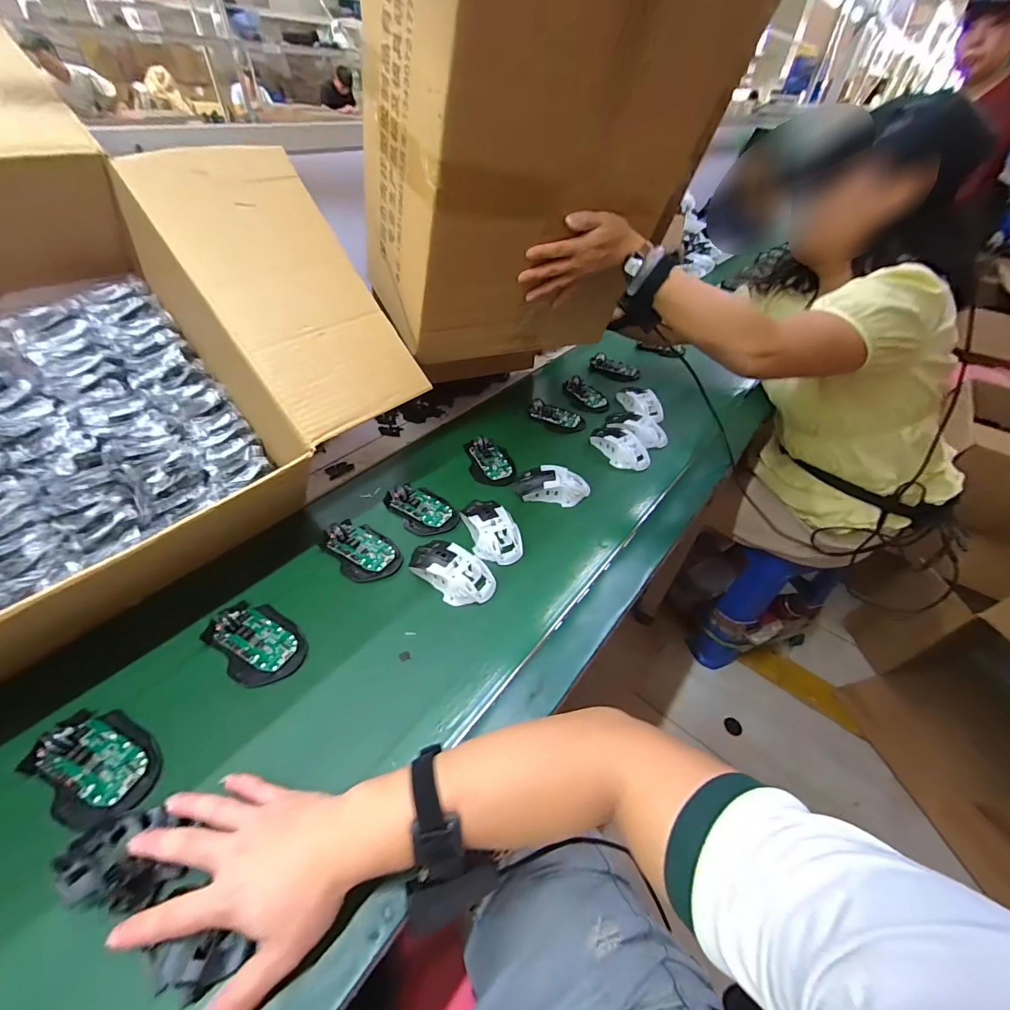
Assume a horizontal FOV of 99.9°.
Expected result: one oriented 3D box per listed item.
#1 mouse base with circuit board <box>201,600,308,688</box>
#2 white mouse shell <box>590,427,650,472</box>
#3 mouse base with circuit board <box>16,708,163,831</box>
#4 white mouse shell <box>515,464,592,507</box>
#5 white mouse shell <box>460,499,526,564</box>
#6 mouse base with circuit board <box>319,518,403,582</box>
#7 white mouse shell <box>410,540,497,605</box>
[{"bbox_3d":[-0.277,0.150,0.473,0.113,0.021,0.074,33,52,27],"label":"mouse base with circuit board"},{"bbox_3d":[0.203,-0.103,0.739,0.061,0.032,0.109,-20,49,-22],"label":"white mouse shell"},{"bbox_3d":[-0.370,0.233,0.383,0.112,0.022,0.073,25,49,21],"label":"mouse base with circuit board"},{"bbox_3d":[0.076,-0.032,0.657,0.110,0.032,0.053,4,44,0],"label":"white mouse shell"},{"bbox_3d":[-0.018,0.030,0.588,0.062,0.033,0.110,-16,48,-19],"label":"white mouse shell"},{"bbox_3d":[-0.191,0.056,0.566,0.107,0.023,0.070,34,52,27],"label":"mouse base with circuit board"},{"bbox_3d":[-0.067,0.082,0.535,0.114,0.030,0.062,24,48,20],"label":"white mouse shell"}]

